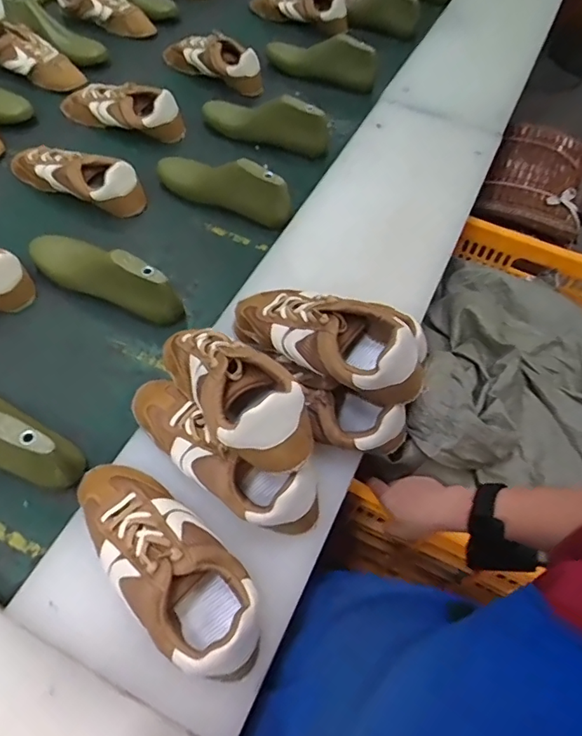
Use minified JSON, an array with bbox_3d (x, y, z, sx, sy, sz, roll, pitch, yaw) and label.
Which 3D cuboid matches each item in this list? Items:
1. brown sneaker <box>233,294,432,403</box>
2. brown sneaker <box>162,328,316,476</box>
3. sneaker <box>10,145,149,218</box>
[{"bbox_3d":[0.032,-0.036,0.546,0.228,0.090,0.094,21,57,29],"label":"brown sneaker"},{"bbox_3d":[-0.064,0.015,0.498,0.097,0.074,0.219,-35,50,-23],"label":"brown sneaker"},{"bbox_3d":[-0.356,-0.320,0.810,0.240,0.077,0.085,24,61,10],"label":"sneaker"}]

